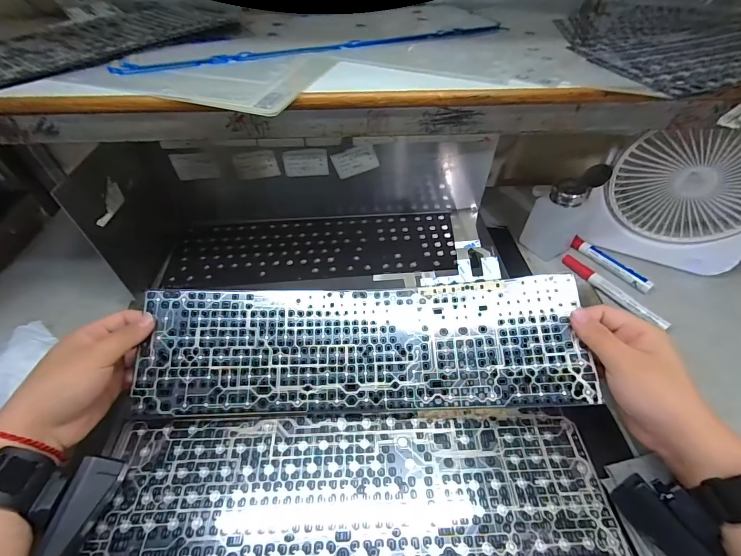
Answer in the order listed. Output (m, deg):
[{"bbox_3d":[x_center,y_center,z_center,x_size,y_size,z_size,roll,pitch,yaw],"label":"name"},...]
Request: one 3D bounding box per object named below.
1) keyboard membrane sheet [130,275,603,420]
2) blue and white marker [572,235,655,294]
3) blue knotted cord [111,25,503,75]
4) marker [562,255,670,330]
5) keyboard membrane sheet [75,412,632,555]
[{"bbox_3d":[-0.012,0.067,0.350,0.409,0.027,0.121,-3,71,3],"label":"keyboard membrane sheet"},{"bbox_3d":[0.321,-0.019,0.478,0.015,0.013,0.108,-22,50,-20],"label":"blue and white marker"},{"bbox_3d":[-0.037,-0.221,0.339,0.369,0.006,0.029,-15,48,-14],"label":"blue knotted cord"},{"bbox_3d":[0.302,0.015,0.449,0.012,0.014,0.138,-22,50,-20],"label":"marker"},{"bbox_3d":[-0.014,0.177,0.309,0.415,0.004,0.115,-1,46,-1],"label":"keyboard membrane sheet"}]

